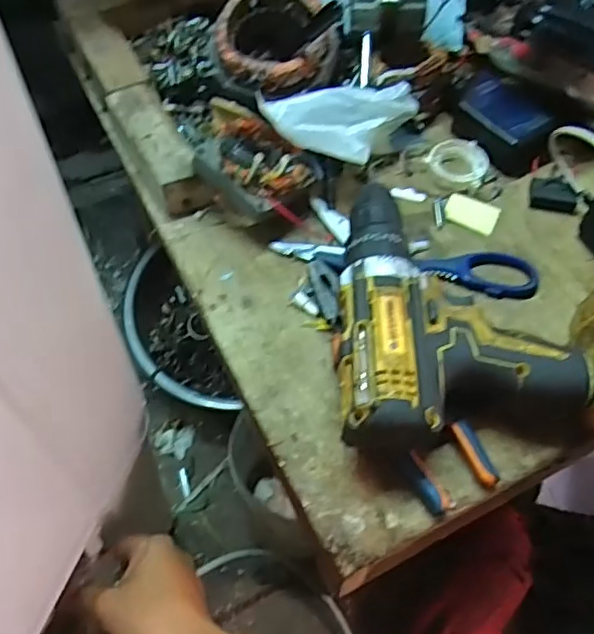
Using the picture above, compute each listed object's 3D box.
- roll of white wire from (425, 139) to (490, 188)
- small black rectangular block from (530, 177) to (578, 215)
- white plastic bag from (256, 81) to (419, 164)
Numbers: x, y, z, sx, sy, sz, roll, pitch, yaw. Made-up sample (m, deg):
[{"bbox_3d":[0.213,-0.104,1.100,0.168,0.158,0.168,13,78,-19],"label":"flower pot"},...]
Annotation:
[{"bbox_3d":[0.139,-0.134,0.509,0.051,0.011,0.047,1,57,-2],"label":"roll of white wire"},{"bbox_3d":[0.214,-0.101,0.492,0.037,0.018,0.024,19,59,10],"label":"small black rectangular block"},{"bbox_3d":[0.040,-0.145,0.478,0.130,0.054,0.060,-10,58,-9],"label":"white plastic bag"}]

